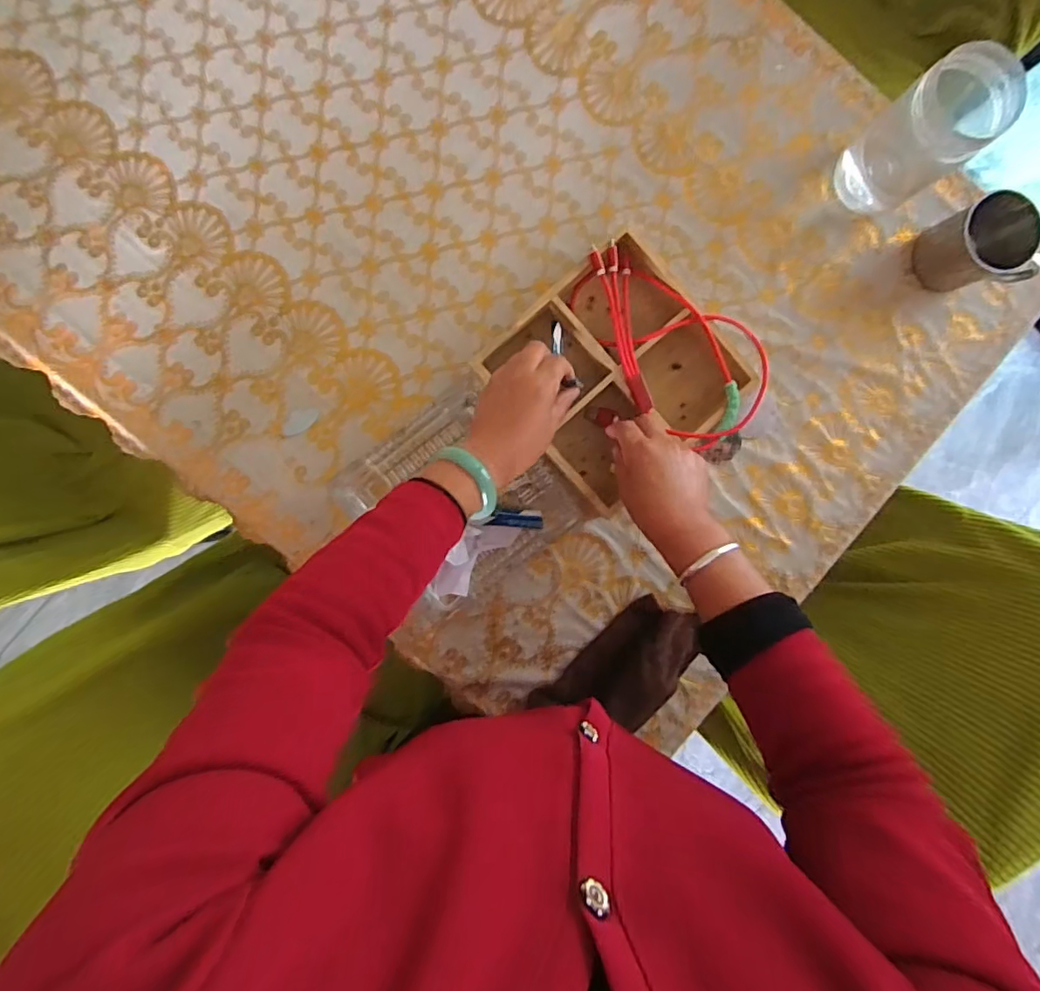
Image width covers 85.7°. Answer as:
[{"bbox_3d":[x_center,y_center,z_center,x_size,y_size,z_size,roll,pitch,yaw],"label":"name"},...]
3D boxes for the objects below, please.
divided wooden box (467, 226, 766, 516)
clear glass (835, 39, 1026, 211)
[{"bbox_3d":[0.100,-0.112,0.550,0.211,0.047,0.211,-39,94,-2],"label":"divided wooden box"},{"bbox_3d":[0.366,-0.327,0.506,0.080,0.147,0.079,0,92,-3],"label":"clear glass"}]

